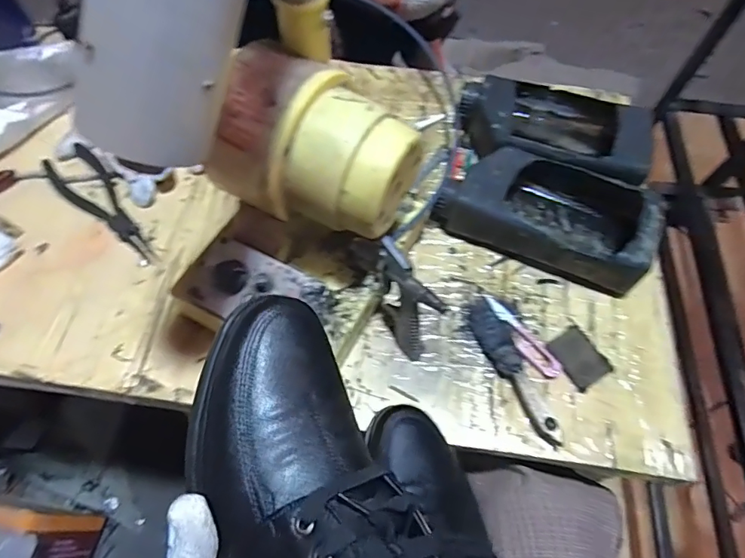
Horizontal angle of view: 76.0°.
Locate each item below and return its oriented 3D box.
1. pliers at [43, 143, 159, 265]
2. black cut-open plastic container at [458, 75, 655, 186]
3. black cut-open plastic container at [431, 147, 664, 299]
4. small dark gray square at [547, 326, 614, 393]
[{"bbox_3d":[-0.309,-0.090,0.539,0.053,0.011,0.203,-39,70,-19],"label":"pliers"},{"bbox_3d":[0.210,-0.169,0.569,0.217,0.064,0.125,12,63,5],"label":"black cut-open plastic container"},{"bbox_3d":[0.188,-0.079,0.519,0.211,0.065,0.121,23,64,10],"label":"black cut-open plastic container"},{"bbox_3d":[0.201,0.075,0.461,0.041,0.011,0.053,-28,67,-15],"label":"small dark gray square"}]

